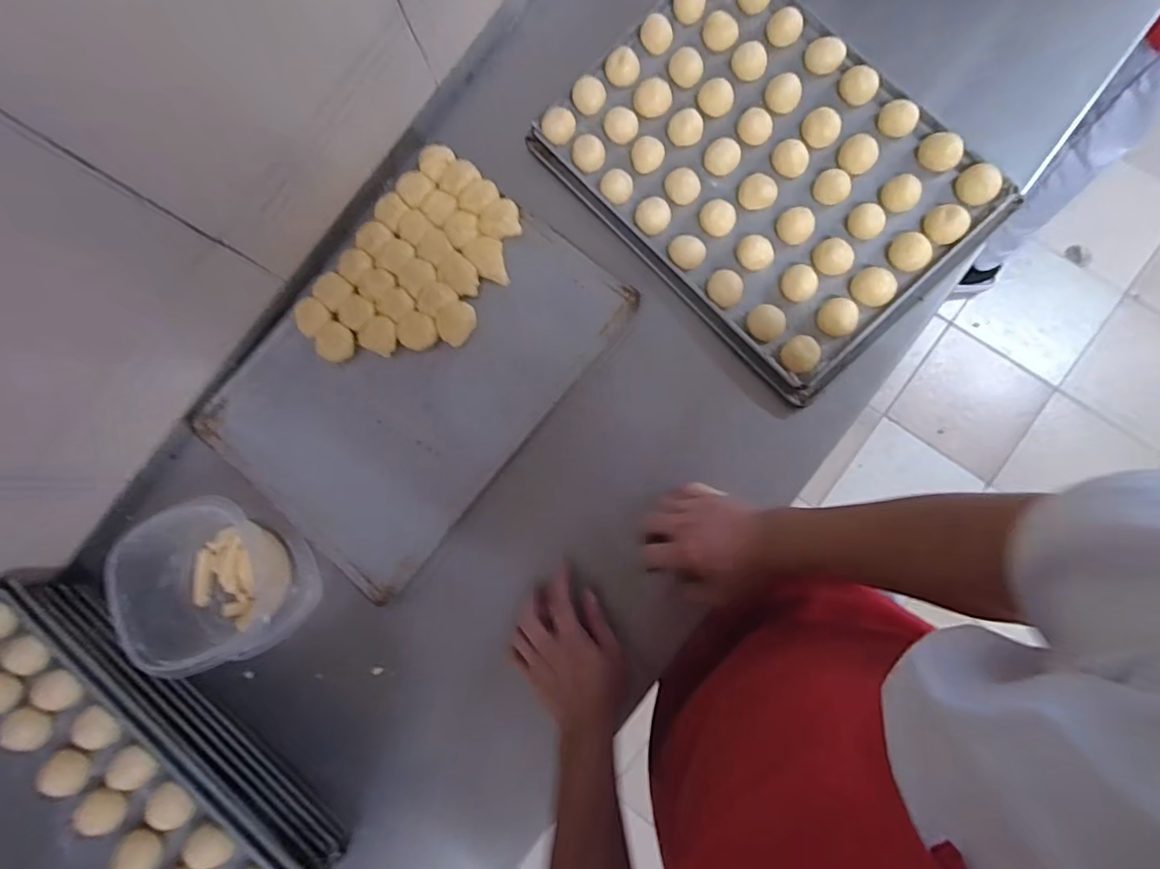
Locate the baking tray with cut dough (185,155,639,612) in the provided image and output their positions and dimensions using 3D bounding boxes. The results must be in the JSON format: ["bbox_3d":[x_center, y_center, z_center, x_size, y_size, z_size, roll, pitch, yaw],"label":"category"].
[{"bbox_3d":[-0.201,-0.081,0.608,0.320,0.026,0.444,39,88,8],"label":"baking tray with cut dough"}]

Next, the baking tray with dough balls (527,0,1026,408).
[{"bbox_3d":[0.199,-0.297,0.586,0.321,0.033,0.440,-43,82,0],"label":"baking tray with dough balls"}]

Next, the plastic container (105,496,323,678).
[{"bbox_3d":[-0.387,0.160,0.577,0.168,0.097,0.166,-4,83,5],"label":"plastic container"}]

